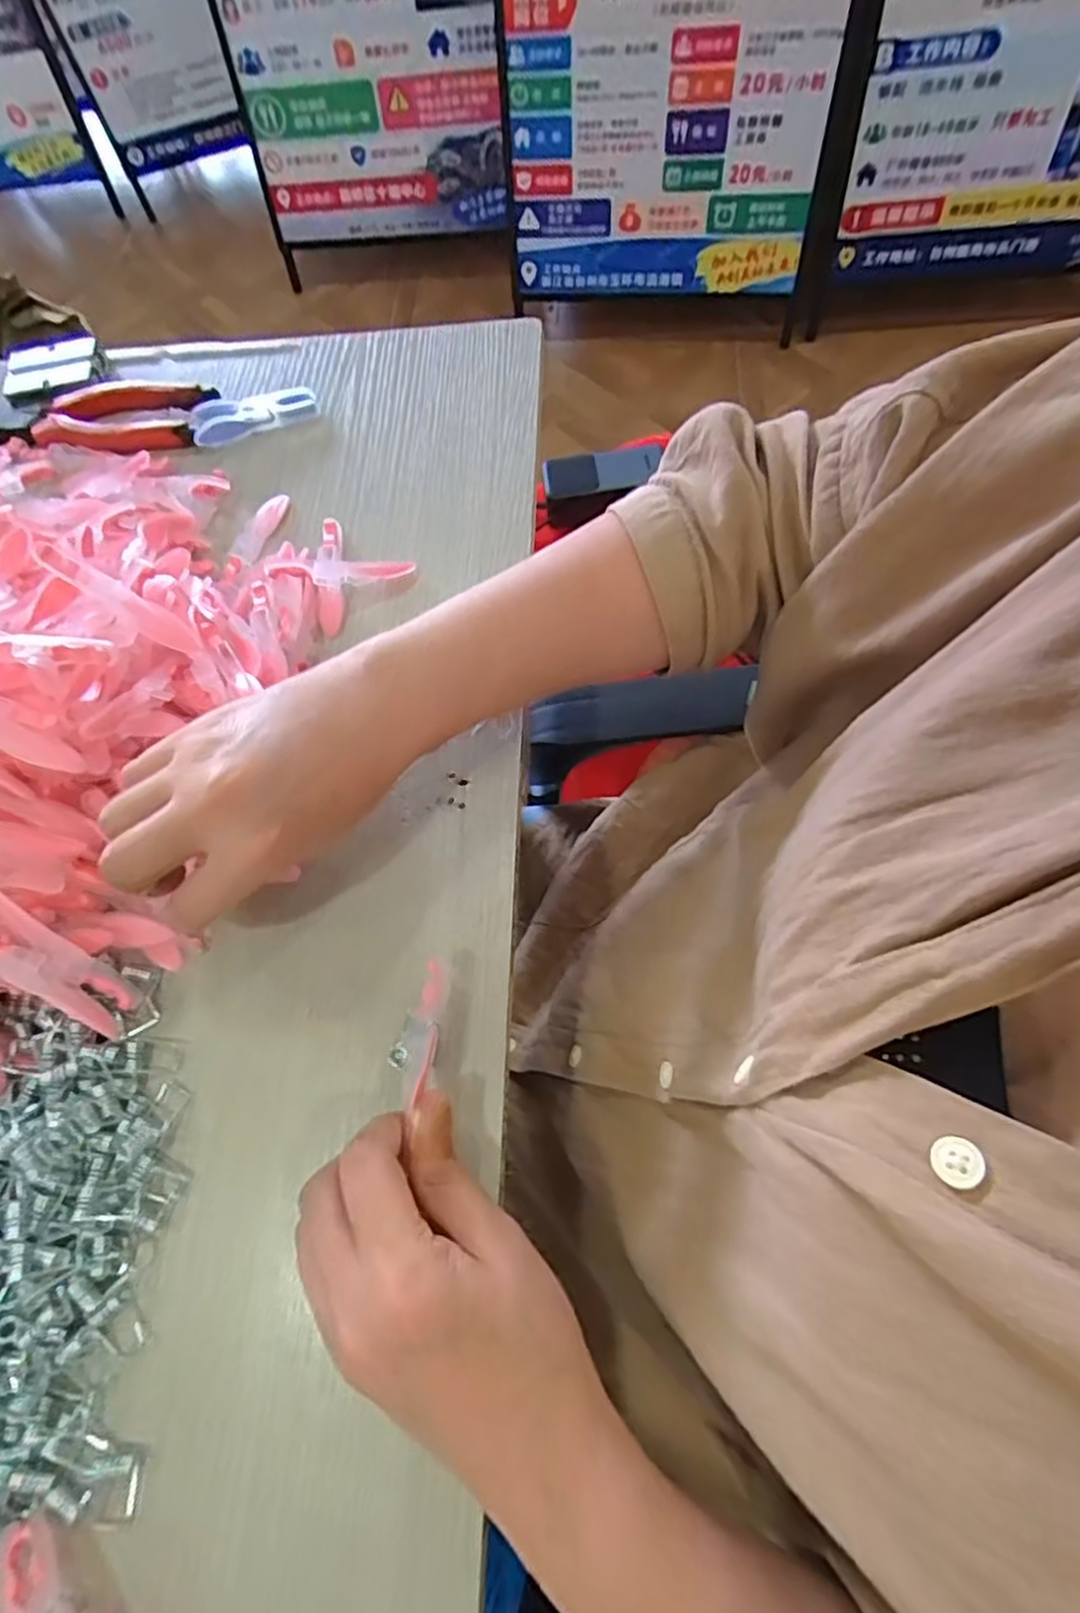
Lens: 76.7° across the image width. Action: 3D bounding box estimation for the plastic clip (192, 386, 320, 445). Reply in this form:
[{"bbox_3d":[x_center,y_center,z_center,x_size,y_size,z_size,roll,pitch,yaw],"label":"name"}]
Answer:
[{"bbox_3d":[-0.181,-0.251,0.433,0.077,0.011,0.027,-18,68,-2],"label":"plastic clip"}]

